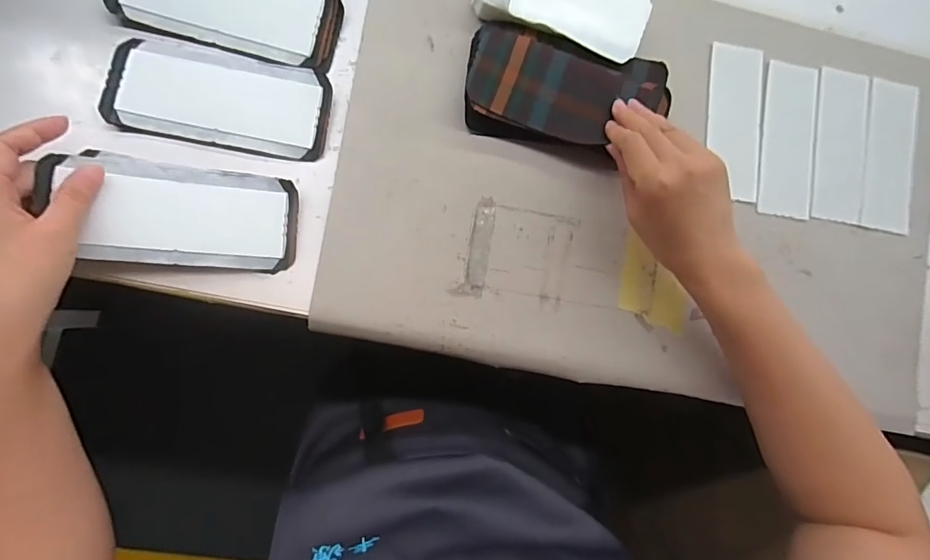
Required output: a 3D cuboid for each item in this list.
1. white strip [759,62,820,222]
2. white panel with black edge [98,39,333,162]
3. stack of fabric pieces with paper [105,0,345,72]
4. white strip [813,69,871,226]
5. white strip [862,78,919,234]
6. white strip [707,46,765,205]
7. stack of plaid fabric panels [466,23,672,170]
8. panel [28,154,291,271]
[{"bbox_3d":[0.304,-0.131,0.431,0.054,0.004,0.143,7,85,-6],"label":"white strip"},{"bbox_3d":[-0.194,-0.146,0.371,0.163,0.009,0.078,8,85,-6],"label":"white panel with black edge"},{"bbox_3d":[-0.191,-0.227,0.378,0.171,0.008,0.075,10,85,-6],"label":"stack of fabric pieces with paper"},{"bbox_3d":[0.356,-0.128,0.436,0.051,0.004,0.145,7,85,-6],"label":"white strip"},{"bbox_3d":[0.407,-0.118,0.440,0.054,0.008,0.139,8,85,-6],"label":"white strip"},{"bbox_3d":[0.250,-0.147,0.429,0.052,0.007,0.139,5,90,-7],"label":"white strip"},{"bbox_3d":[0.086,-0.158,0.398,0.169,0.020,0.098,11,85,-6],"label":"stack of plaid fabric panels"},{"bbox_3d":[-0.214,-0.050,0.346,0.163,0.013,0.078,4,82,-19],"label":"panel"}]

